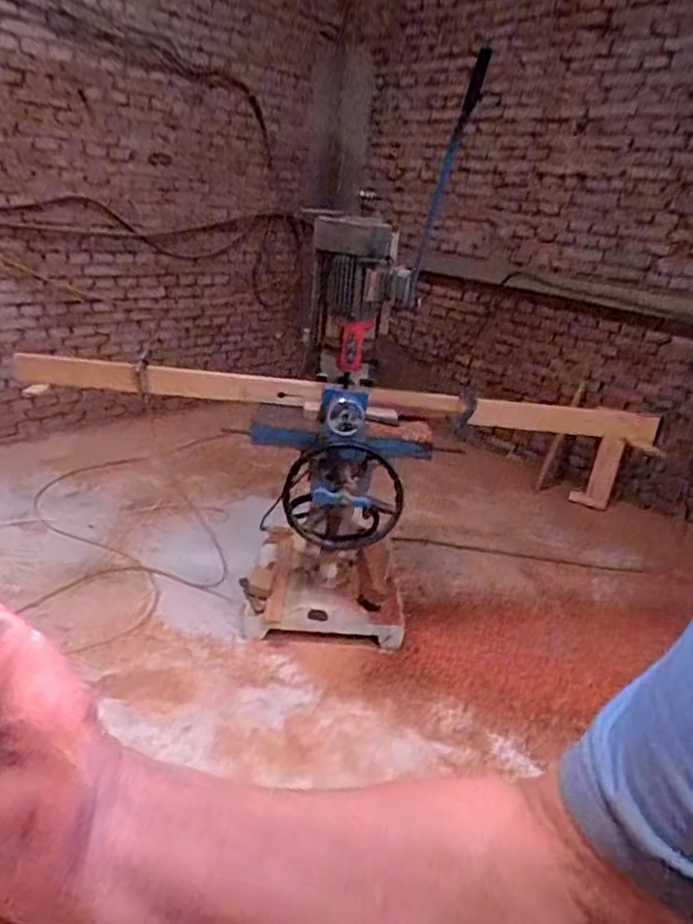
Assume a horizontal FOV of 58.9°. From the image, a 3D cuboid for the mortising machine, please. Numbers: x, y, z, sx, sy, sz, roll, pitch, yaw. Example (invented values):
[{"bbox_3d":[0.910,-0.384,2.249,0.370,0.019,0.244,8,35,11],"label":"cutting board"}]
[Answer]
[{"bbox_3d":[-0.009,-0.040,1.837,0.447,1.243,0.583,6,22,-1],"label":"mortising machine"}]

